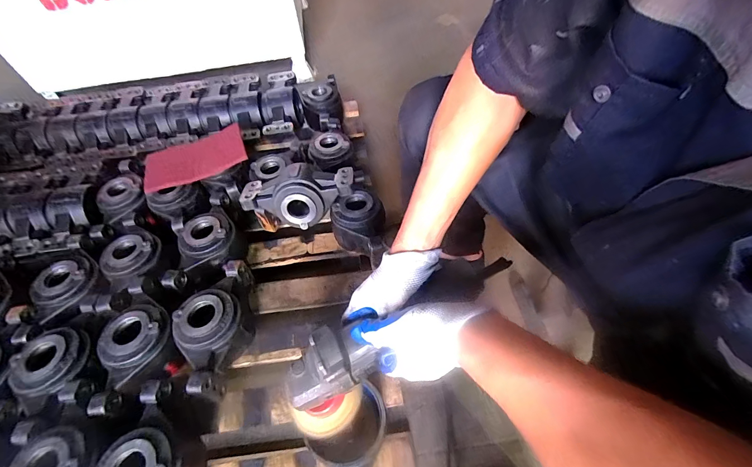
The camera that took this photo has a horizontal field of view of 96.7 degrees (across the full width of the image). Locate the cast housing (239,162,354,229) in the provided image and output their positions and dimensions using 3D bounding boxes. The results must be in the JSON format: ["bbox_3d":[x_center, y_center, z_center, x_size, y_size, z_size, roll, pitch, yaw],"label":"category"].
[{"bbox_3d":[-0.162,-0.085,0.702,0.227,0.086,0.118,-1,53,3],"label":"cast housing"}]

